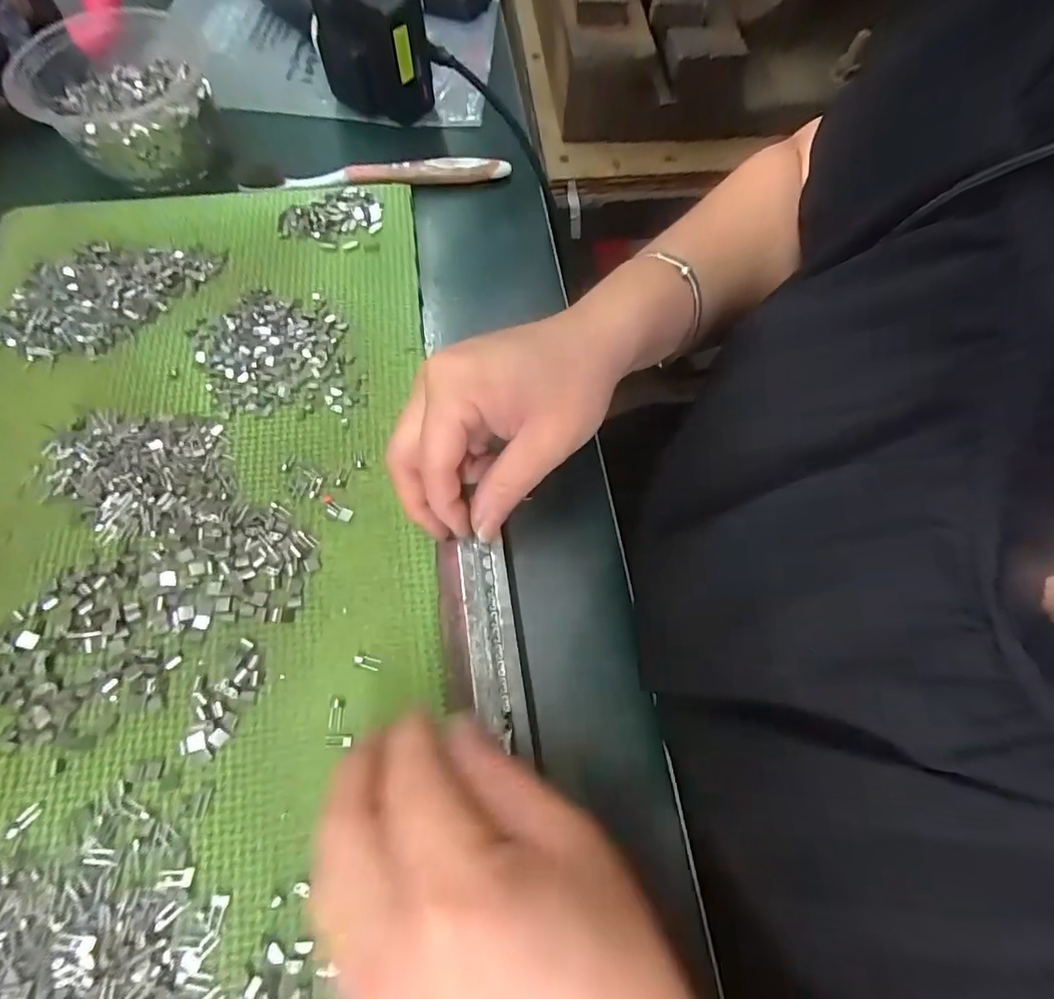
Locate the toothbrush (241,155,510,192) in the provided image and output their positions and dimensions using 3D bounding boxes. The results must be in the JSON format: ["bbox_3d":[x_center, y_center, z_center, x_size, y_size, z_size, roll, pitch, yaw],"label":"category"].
[{"bbox_3d":[-0.102,-0.225,0.354,0.179,0.014,0.014,-5,68,-5],"label":"toothbrush"}]

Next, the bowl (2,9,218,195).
[{"bbox_3d":[-0.264,-0.261,0.335,0.109,0.050,0.115,-16,69,-9],"label":"bowl"}]

